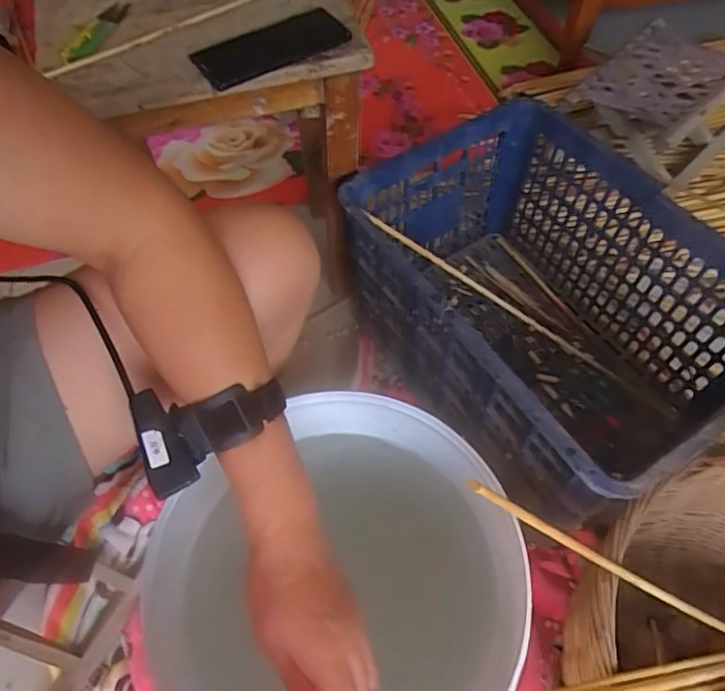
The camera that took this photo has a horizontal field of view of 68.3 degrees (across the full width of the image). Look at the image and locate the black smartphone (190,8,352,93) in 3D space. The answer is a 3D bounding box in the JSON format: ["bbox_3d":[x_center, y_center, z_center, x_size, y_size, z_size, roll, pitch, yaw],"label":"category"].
[{"bbox_3d":[-0.095,-0.313,0.559,0.159,0.011,0.074,-29,64,-15],"label":"black smartphone"}]

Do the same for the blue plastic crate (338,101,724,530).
[{"bbox_3d":[0.229,-0.049,0.739,0.344,0.288,0.505,-29,64,-15],"label":"blue plastic crate"}]

